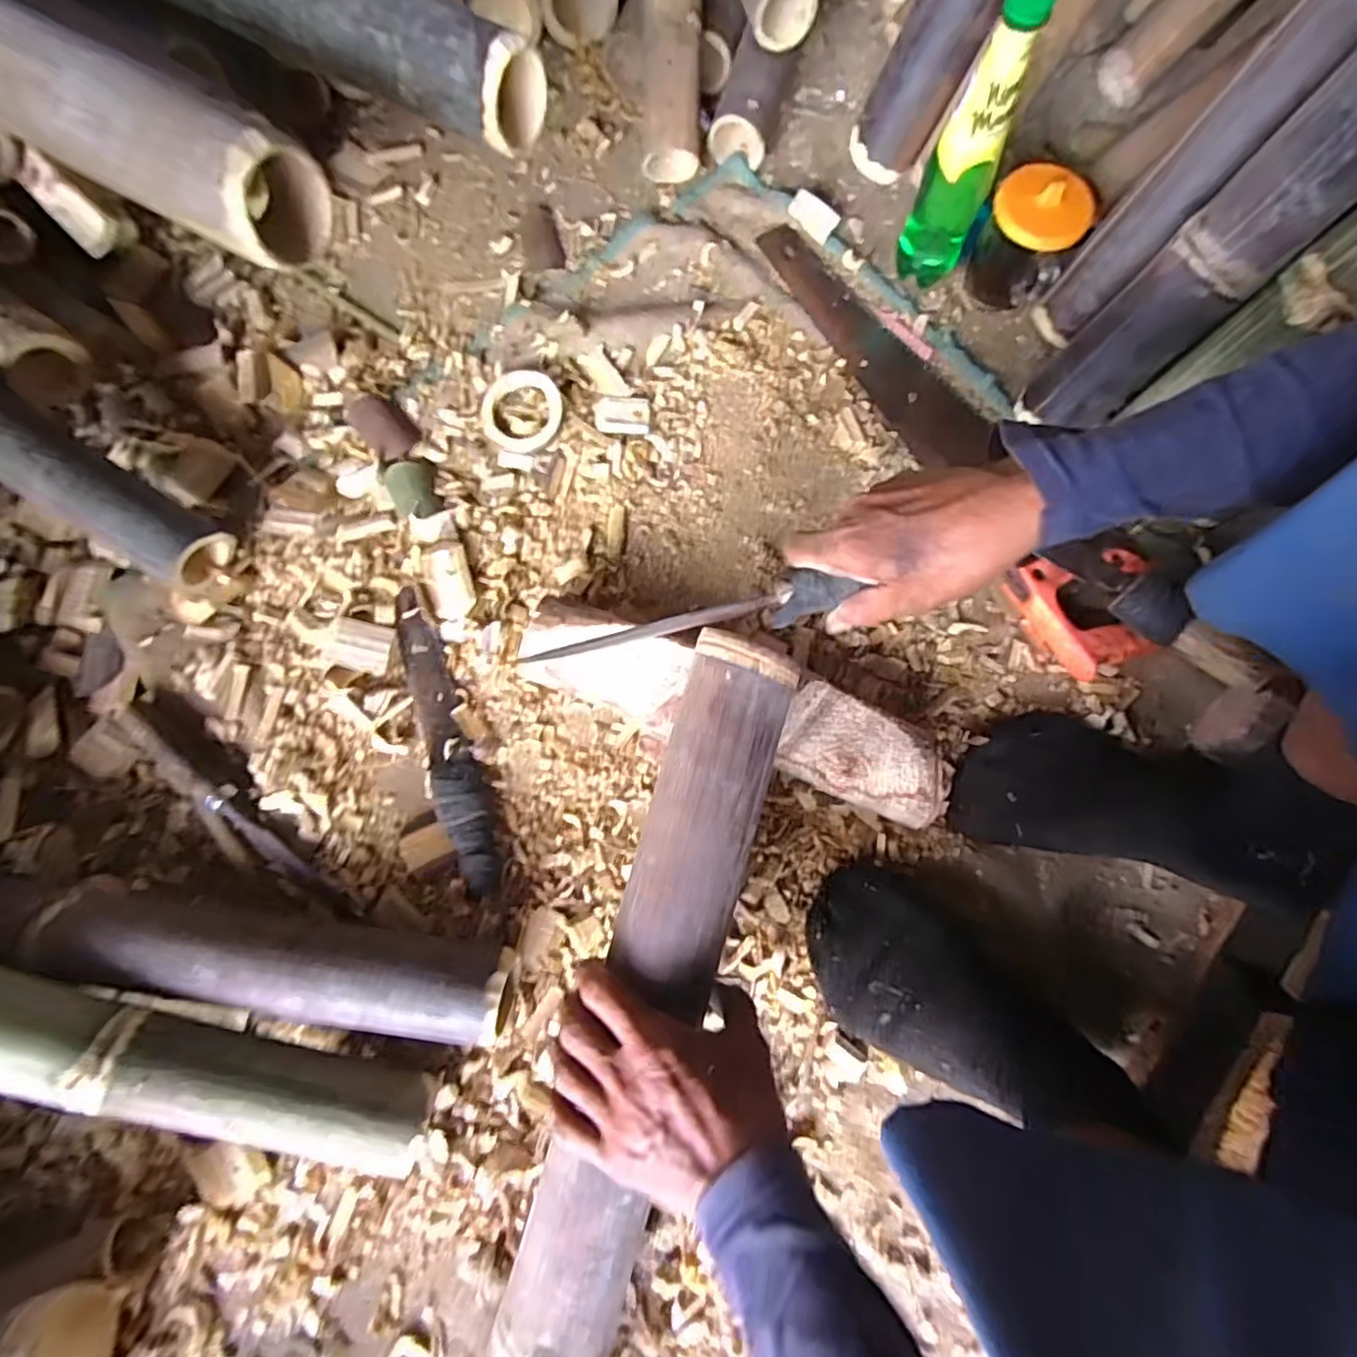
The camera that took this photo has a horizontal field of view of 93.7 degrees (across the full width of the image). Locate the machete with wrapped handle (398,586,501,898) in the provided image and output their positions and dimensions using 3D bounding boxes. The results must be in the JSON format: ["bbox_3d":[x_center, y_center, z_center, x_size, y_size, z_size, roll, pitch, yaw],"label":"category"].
[{"bbox_3d":[-0.188,0.043,0.506,0.036,0.020,0.252,-19,79,-5],"label":"machete with wrapped handle"}]

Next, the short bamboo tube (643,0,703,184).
[{"bbox_3d":[-0.005,-0.618,0.576,0.056,0.046,0.270,2,104,-1],"label":"short bamboo tube"}]

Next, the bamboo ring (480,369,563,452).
[{"bbox_3d":[-0.139,-0.239,0.564,0.069,0.017,0.072,0,78,-1],"label":"bamboo ring"}]

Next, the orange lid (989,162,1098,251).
[{"bbox_3d":[0.305,-0.394,0.528,0.079,0.022,0.070,27,78,4],"label":"orange lid"}]

